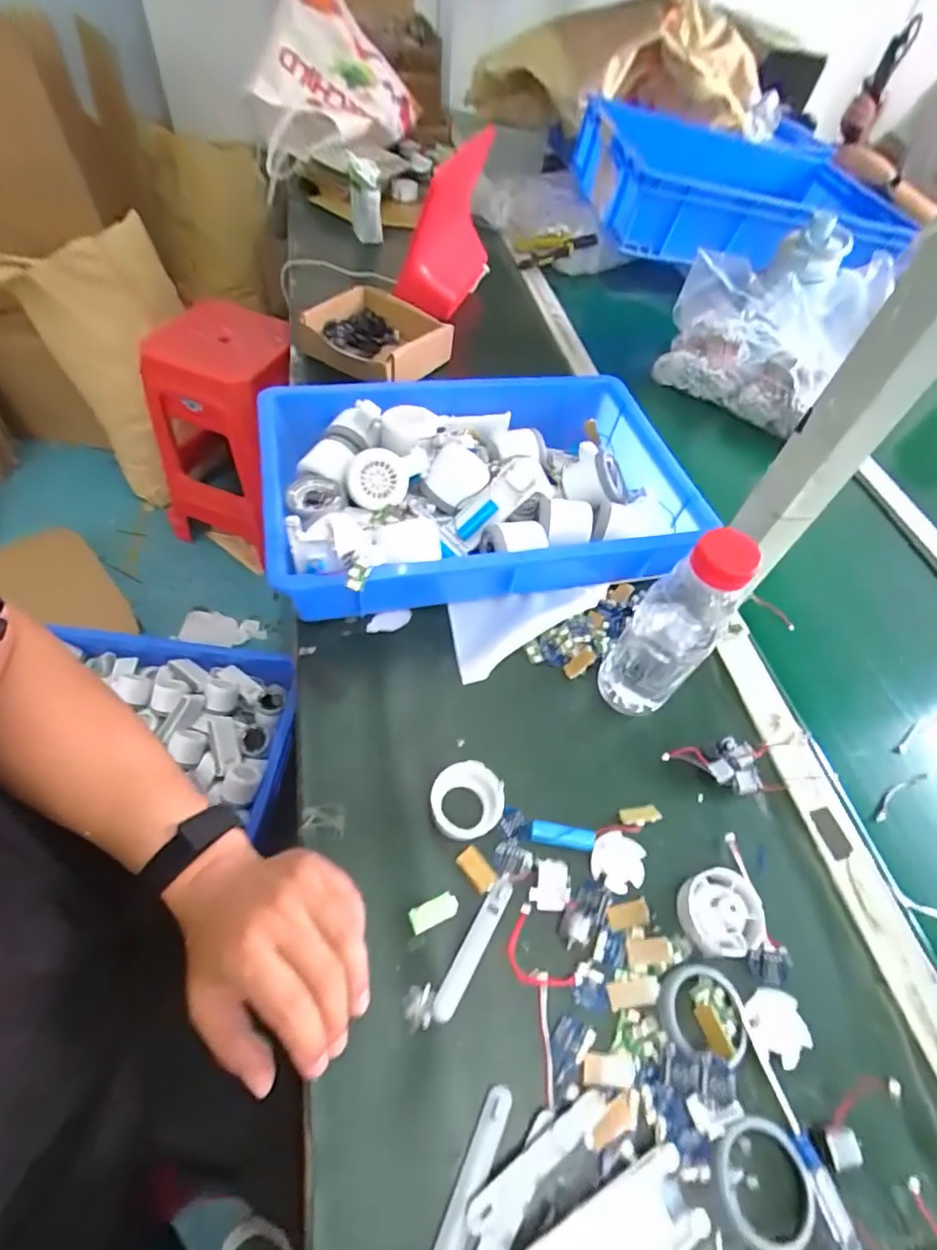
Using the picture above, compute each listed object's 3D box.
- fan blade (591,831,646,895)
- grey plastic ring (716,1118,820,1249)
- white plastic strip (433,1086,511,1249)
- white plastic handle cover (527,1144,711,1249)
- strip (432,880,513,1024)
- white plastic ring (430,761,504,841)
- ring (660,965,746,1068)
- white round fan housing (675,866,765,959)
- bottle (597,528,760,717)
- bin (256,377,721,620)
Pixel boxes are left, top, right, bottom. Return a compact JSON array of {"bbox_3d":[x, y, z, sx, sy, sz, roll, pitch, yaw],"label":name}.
[{"bbox_3d":[0.115,0.183,0.414,0.041,0.006,0.041,4,55,-5],"label":"fan blade"},{"bbox_3d":[0.177,0.332,0.318,0.058,0.005,0.058,4,55,-5],"label":"grey plastic ring"},{"bbox_3d":[0.000,0.324,0.308,0.016,0.005,0.096,25,56,10],"label":"white plastic strip"},{"bbox_3d":[0.079,0.337,0.292,0.106,0.019,0.038,-17,59,-18],"label":"white plastic handle cover"},{"bbox_3d":[0.004,0.225,0.376,0.015,0.004,0.095,29,57,13],"label":"strip"},{"bbox_3d":[-0.001,0.138,0.419,0.054,0.030,0.053,4,55,-5],"label":"white plastic ring"},{"bbox_3d":[0.159,0.259,0.360,0.057,0.010,0.052,4,55,-5],"label":"ring"},{"bbox_3d":[0.189,0.212,0.398,0.056,0.022,0.055,4,55,-5],"label":"white round fan housing"},{"bbox_3d":[0.162,0.001,0.428,0.060,0.199,0.059,28,56,12],"label":"bottle"},{"bbox_3d":[0.013,-0.151,0.587,0.420,0.099,0.286,-8,57,-13],"label":"bin"}]

